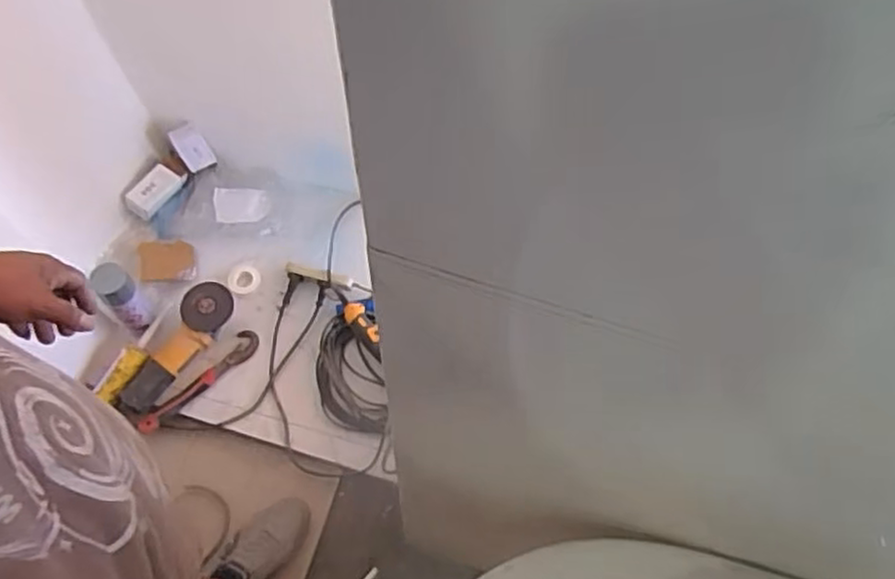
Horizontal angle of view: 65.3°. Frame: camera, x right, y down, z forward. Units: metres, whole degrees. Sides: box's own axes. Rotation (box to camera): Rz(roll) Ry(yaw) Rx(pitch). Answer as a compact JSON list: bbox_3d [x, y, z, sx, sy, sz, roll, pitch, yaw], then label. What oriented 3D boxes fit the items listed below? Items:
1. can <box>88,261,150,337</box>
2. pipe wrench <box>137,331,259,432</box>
[{"bbox_3d":[-0.604,0.015,1.308,0.068,0.164,0.063,1,65,-2],"label":"can"},{"bbox_3d":[-0.481,0.181,1.366,0.048,0.017,0.268,41,70,15],"label":"pipe wrench"}]

